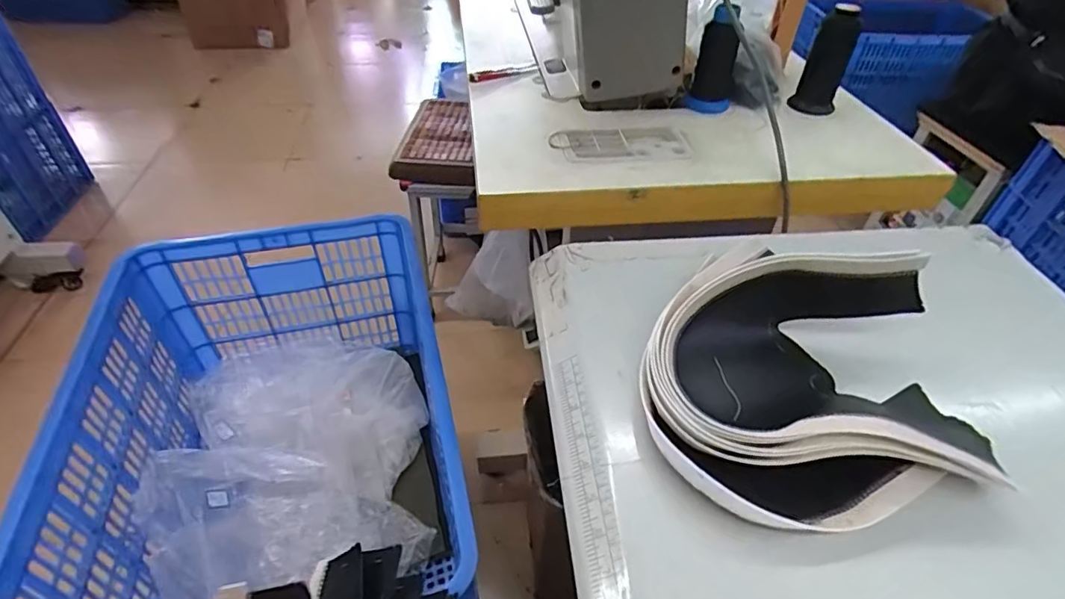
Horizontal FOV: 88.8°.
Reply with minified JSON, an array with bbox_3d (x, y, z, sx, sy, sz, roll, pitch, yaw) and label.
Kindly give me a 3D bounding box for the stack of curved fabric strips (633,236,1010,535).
[{"bbox_3d":[0.200,0.058,0.401,0.230,0.092,0.201,1,43,0],"label":"stack of curved fabric strips"}]

